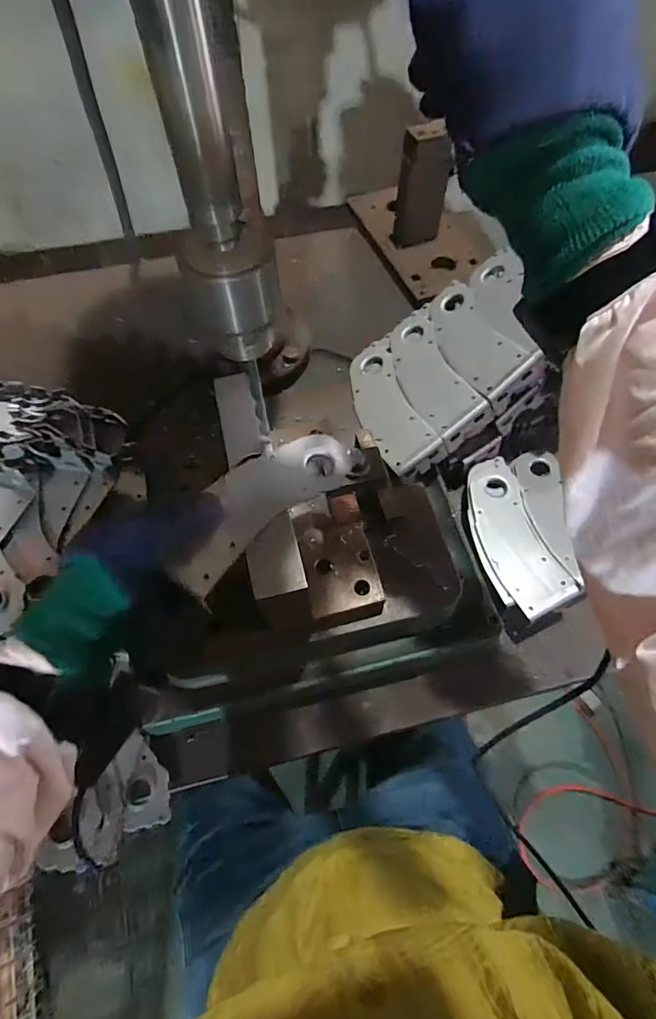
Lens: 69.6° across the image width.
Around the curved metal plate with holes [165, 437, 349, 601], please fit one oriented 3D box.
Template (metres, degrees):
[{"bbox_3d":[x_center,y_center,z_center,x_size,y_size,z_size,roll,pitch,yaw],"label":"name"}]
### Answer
[{"bbox_3d":[-0.055,-0.006,0.370,0.069,0.016,0.163,37,67,16],"label":"curved metal plate with holes"}]

